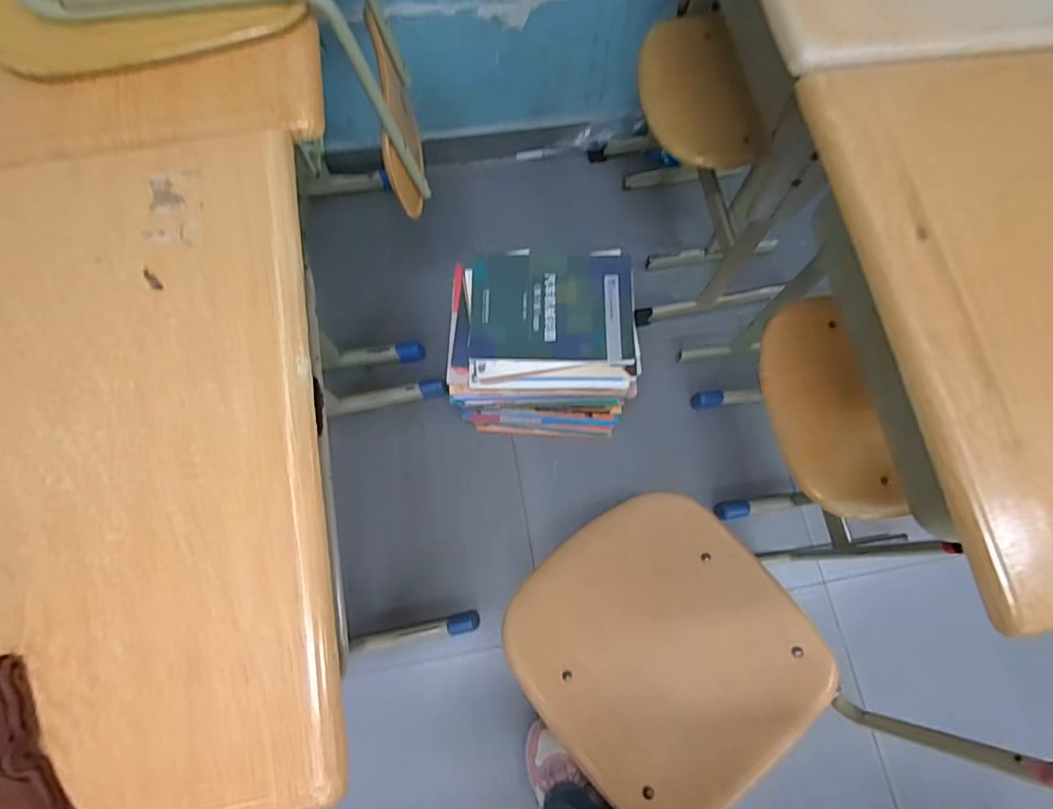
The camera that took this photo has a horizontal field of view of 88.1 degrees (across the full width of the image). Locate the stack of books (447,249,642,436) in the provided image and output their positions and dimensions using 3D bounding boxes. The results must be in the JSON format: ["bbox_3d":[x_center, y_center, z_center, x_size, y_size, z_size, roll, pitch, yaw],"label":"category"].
[{"bbox_3d":[0.022,-0.087,1.052,0.310,0.392,0.224,-1,73,-2],"label":"stack of books"}]

